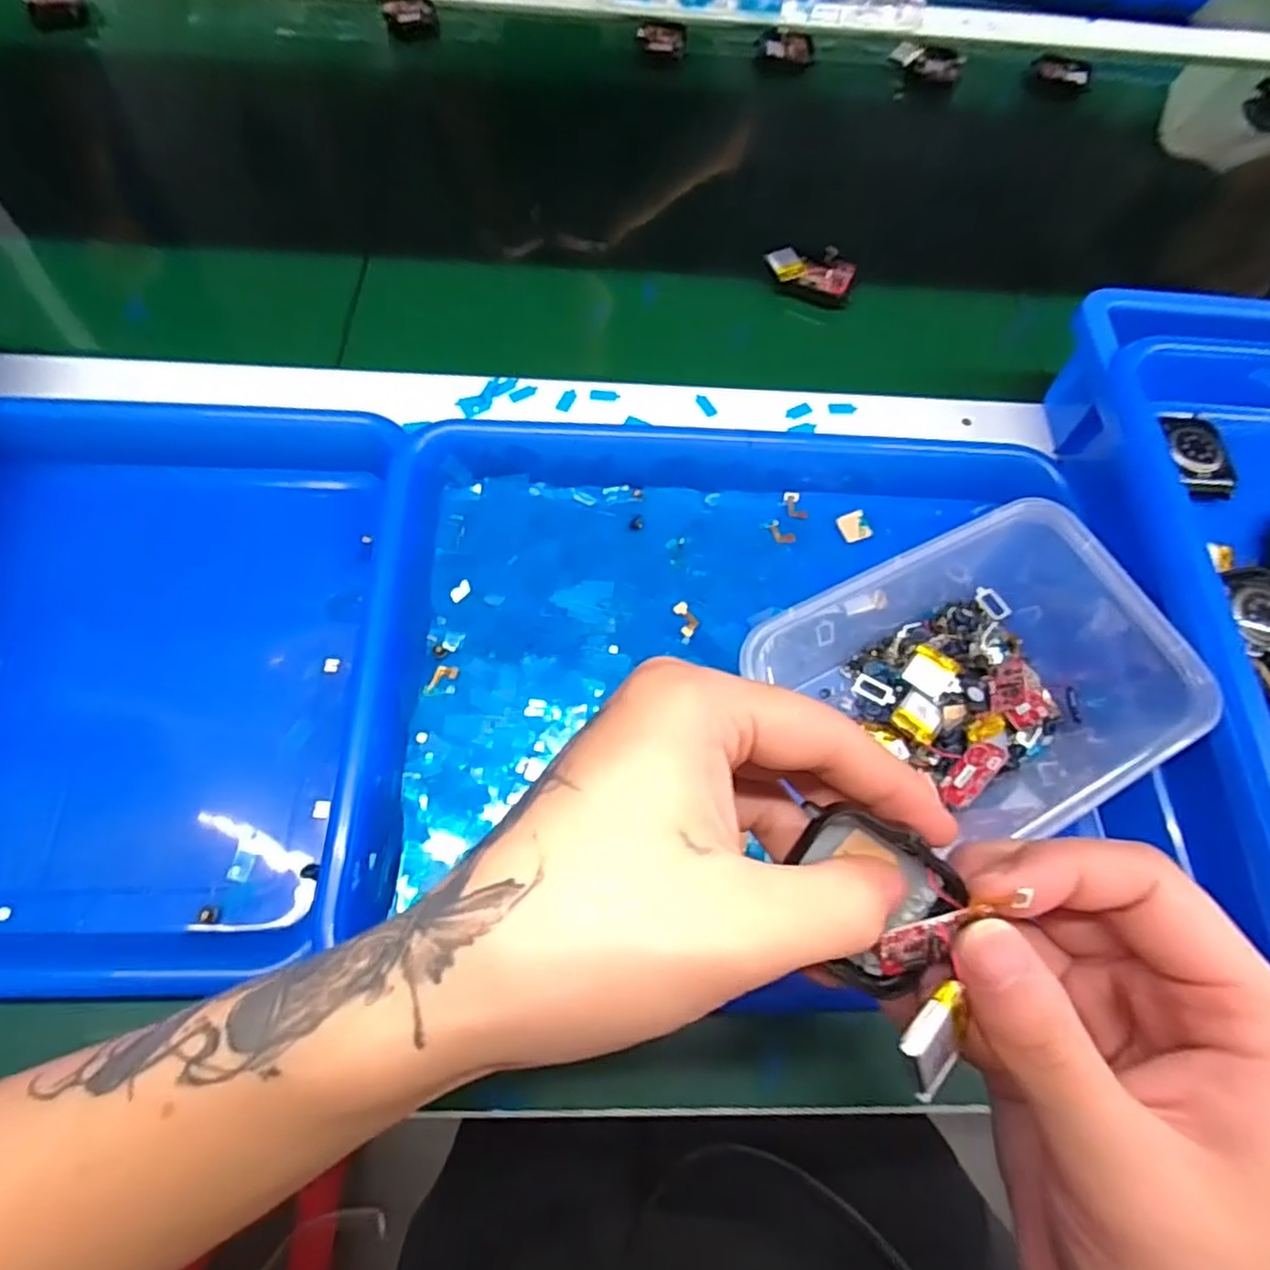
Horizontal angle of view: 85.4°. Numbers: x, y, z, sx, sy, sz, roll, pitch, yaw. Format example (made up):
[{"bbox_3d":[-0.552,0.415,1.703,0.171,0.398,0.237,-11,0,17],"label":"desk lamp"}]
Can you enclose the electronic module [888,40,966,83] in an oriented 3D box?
[{"bbox_3d":[0.229,-0.451,0.541,0.054,0.013,0.022,23,66,7],"label":"electronic module"}]

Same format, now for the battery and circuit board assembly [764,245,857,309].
[{"bbox_3d":[0.109,-0.227,0.430,0.053,0.016,0.036,15,66,3],"label":"battery and circuit board assembly"}]

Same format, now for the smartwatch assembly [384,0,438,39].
[{"bbox_3d":[-0.173,-0.478,0.530,0.037,0.013,0.040,-13,68,-9],"label":"smartwatch assembly"}]

